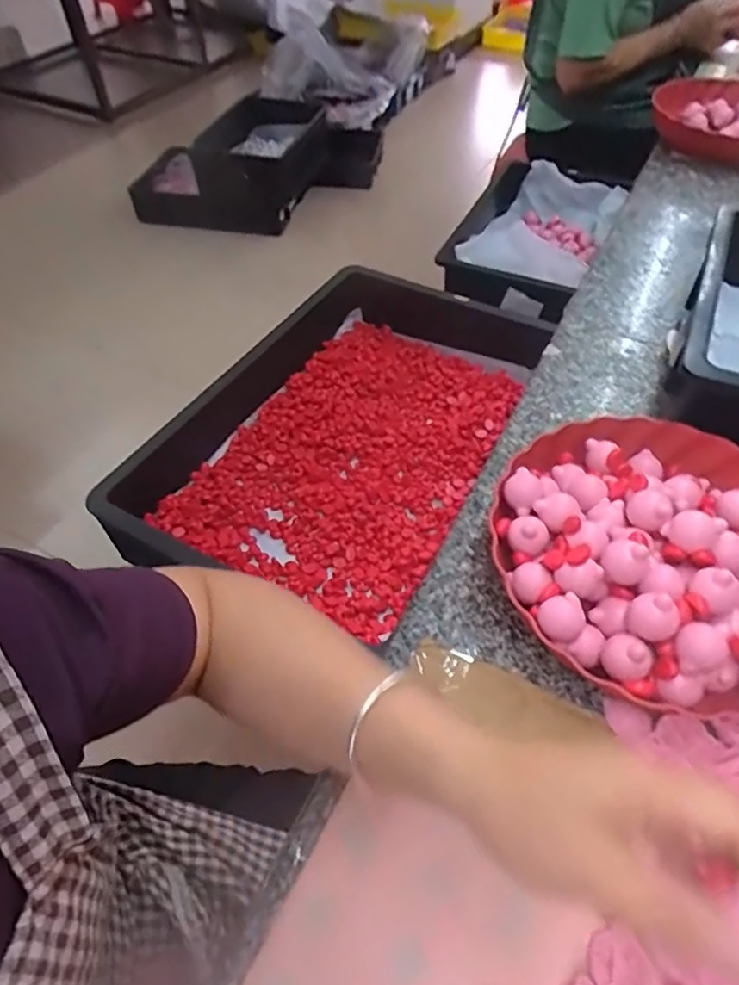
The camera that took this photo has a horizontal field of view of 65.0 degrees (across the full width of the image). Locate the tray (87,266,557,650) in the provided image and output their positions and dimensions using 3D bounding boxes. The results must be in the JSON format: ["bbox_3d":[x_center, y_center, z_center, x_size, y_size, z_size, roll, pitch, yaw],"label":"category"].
[{"bbox_3d":[-0.023,-0.110,0.833,0.356,0.135,0.662,21,54,20],"label":"tray"}]

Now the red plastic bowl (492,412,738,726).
[{"bbox_3d":[0.214,0.036,0.420,0.233,0.070,0.233,-2,49,2],"label":"red plastic bowl"}]

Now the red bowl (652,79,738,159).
[{"bbox_3d":[0.580,-0.598,0.932,0.229,0.064,0.178,22,54,21],"label":"red bowl"}]

